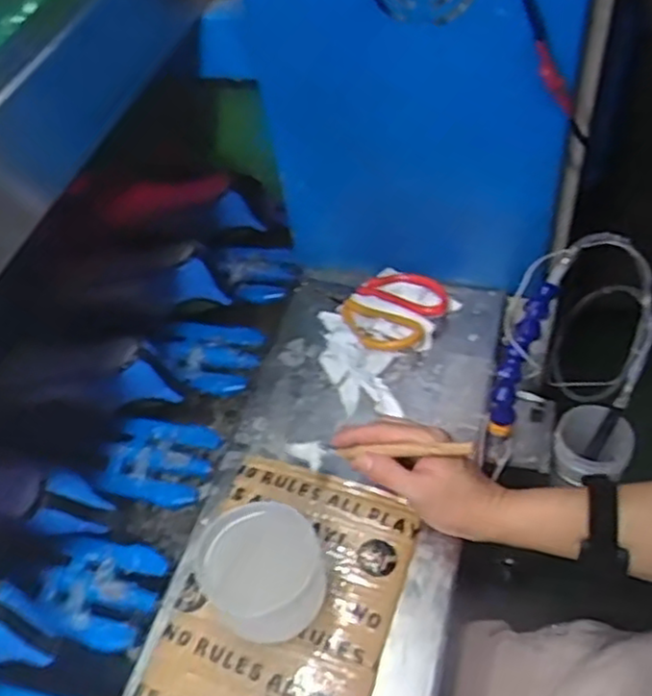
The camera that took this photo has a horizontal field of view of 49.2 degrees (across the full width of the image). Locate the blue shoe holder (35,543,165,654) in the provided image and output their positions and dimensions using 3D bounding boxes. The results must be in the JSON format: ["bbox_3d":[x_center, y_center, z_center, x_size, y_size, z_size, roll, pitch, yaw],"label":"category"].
[{"bbox_3d":[-0.206,0.222,0.656,0.107,0.014,0.092,11,53,15],"label":"blue shoe holder"}]

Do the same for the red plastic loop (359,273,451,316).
[{"bbox_3d":[0.088,-0.064,0.788,0.096,0.016,0.055,28,59,26],"label":"red plastic loop"}]

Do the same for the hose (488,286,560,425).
[{"bbox_3d":[0.178,0.006,0.650,0.023,0.032,0.133,21,94,21],"label":"hose"}]

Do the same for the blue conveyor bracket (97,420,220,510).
[{"bbox_3d":[-0.176,0.116,0.742,0.112,0.023,0.086,8,52,12],"label":"blue conveyor bracket"}]

